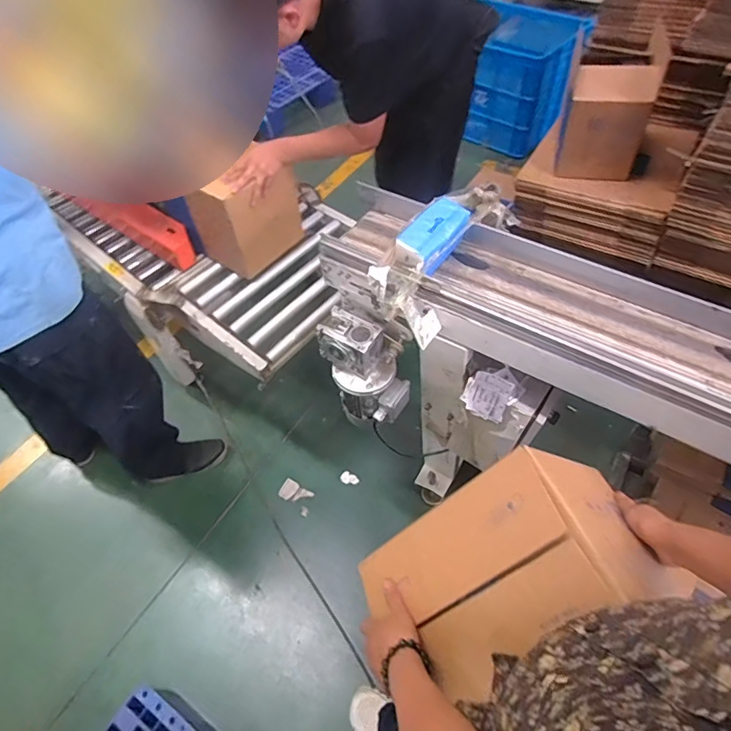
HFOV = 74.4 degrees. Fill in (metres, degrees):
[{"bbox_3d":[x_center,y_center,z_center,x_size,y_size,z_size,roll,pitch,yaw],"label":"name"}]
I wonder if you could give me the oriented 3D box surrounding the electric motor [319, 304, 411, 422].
[{"bbox_3d":[0.001,0.009,1.051,0.169,0.236,0.124,34,60,29],"label":"electric motor"}]

